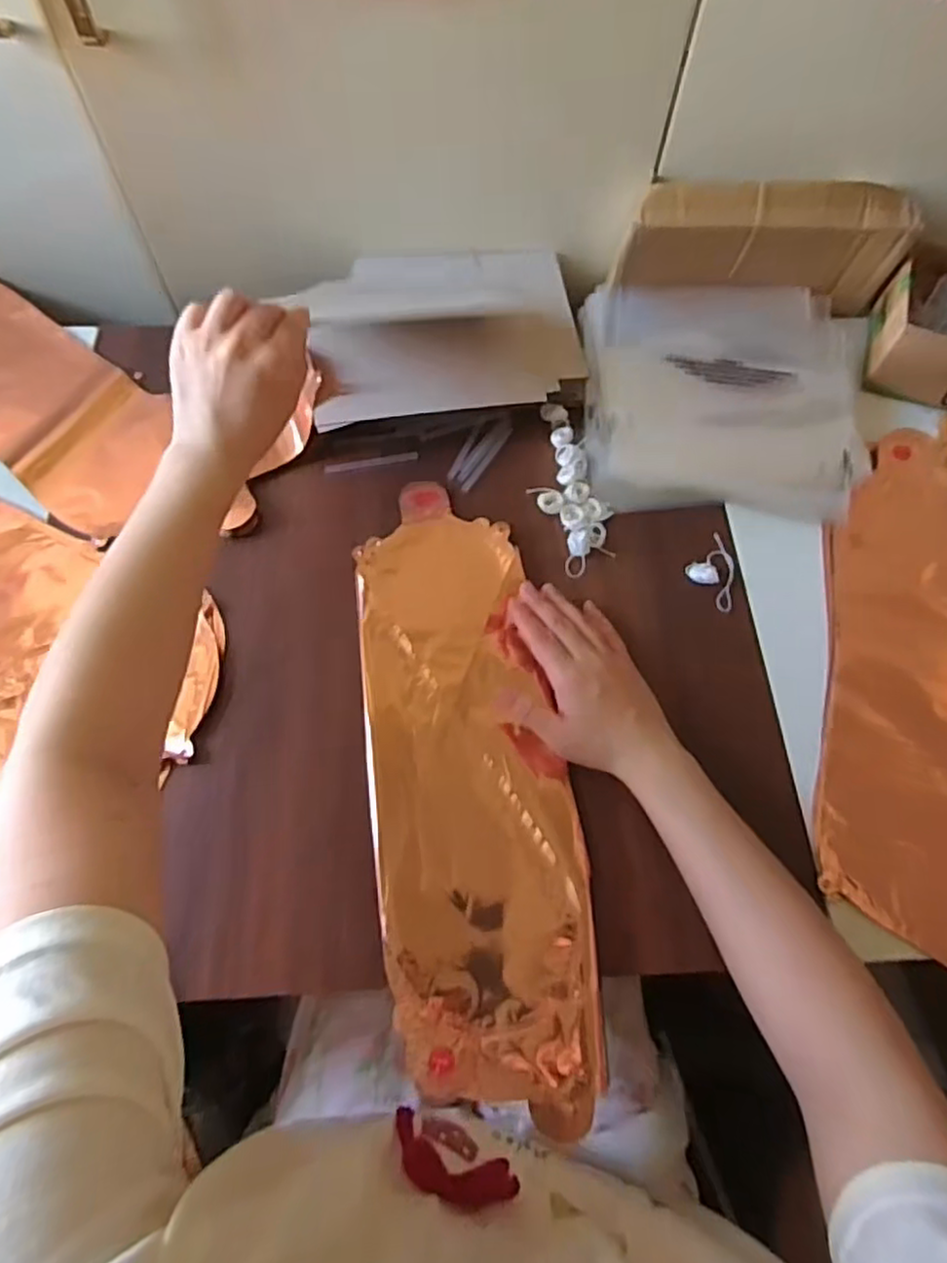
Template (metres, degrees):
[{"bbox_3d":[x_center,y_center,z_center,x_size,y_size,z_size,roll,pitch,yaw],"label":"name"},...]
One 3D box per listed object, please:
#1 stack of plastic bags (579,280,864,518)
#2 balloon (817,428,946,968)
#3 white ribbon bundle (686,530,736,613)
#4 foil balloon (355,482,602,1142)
[{"bbox_3d":[0.228,-0.214,0.605,0.248,0.035,0.233,3,65,0],"label":"stack of plastic bags"},{"bbox_3d":[0.375,0.037,0.510,0.216,0.029,0.438,14,65,5],"label":"balloon"},{"bbox_3d":[0.193,-0.052,0.544,0.038,0.009,0.073,13,65,4],"label":"white ribbon bundle"},{"bbox_3d":[-0.007,0.086,0.474,0.131,0.013,0.430,-8,66,-5],"label":"foil balloon"}]

